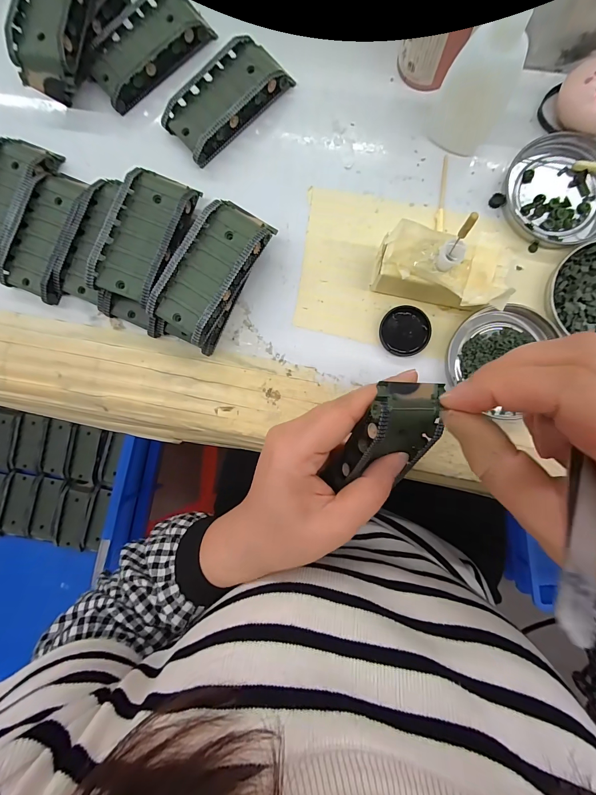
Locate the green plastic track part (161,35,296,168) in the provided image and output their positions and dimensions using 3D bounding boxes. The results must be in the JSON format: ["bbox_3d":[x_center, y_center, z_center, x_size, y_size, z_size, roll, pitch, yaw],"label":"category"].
[{"bbox_3d":[-0.056,-0.226,0.246,0.092,0.019,0.047,-41,88,2],"label":"green plastic track part"}]

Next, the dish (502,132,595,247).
[{"bbox_3d":[0.191,-0.149,0.234,0.080,0.008,0.072,14,90,3],"label":"dish"}]

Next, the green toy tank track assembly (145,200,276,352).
[{"bbox_3d":[-0.062,-0.085,0.232,0.048,0.036,0.104,33,91,3],"label":"green toy tank track assembly"}]

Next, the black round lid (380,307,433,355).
[{"bbox_3d":[0.078,-0.048,0.239,0.035,0.007,0.034,0,90,3],"label":"black round lid"}]

